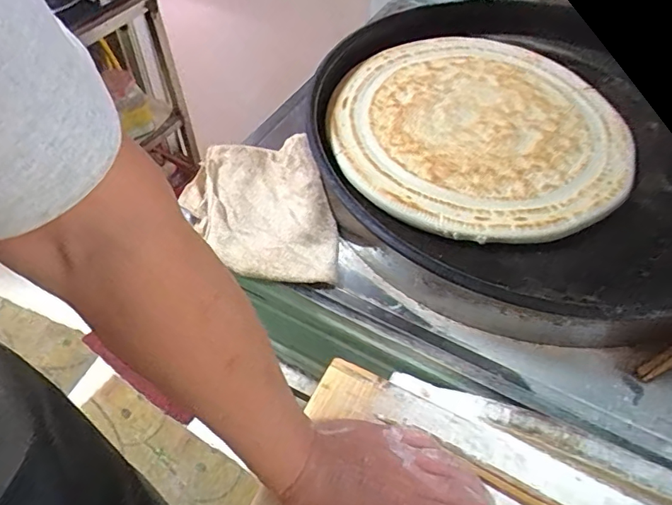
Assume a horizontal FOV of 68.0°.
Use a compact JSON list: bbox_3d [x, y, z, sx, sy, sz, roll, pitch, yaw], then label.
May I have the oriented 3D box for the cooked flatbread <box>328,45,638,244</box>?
[{"bbox_3d":[0.169,-0.151,0.620,0.339,0.042,0.339,0,52,0],"label":"cooked flatbread"}]

